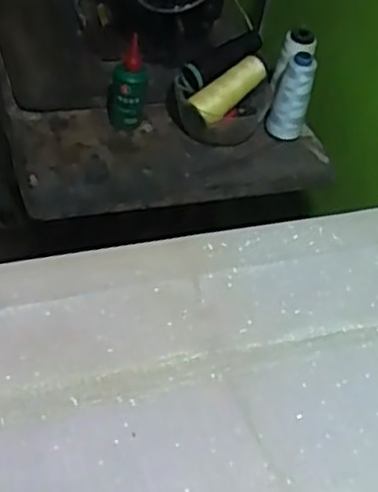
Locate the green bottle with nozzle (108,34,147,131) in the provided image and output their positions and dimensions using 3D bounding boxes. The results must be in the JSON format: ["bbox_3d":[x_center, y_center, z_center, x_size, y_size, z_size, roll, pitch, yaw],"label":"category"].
[{"bbox_3d":[-0.073,-0.195,0.860,0.046,0.123,0.044,-1,47,-11],"label":"green bottle with nozzle"}]

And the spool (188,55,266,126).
[{"bbox_3d":[0.052,-0.192,0.876,0.107,0.039,0.035,-40,60,-14],"label":"spool"}]

